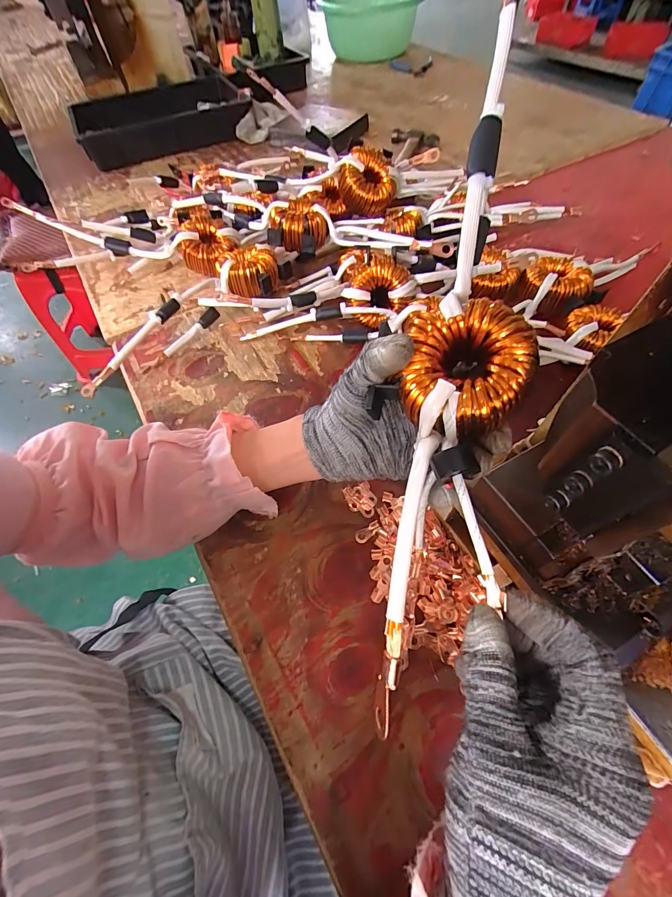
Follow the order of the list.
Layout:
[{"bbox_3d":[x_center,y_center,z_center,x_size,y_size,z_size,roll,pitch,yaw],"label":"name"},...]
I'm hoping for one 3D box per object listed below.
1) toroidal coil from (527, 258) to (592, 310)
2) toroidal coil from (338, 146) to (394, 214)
[{"bbox_3d":[0.275,-0.202,0.449,0.070,0.038,0.073,-1,59,2],"label":"toroidal coil"},{"bbox_3d":[0.042,-0.365,0.492,0.079,0.041,0.079,1,85,-13],"label":"toroidal coil"}]

